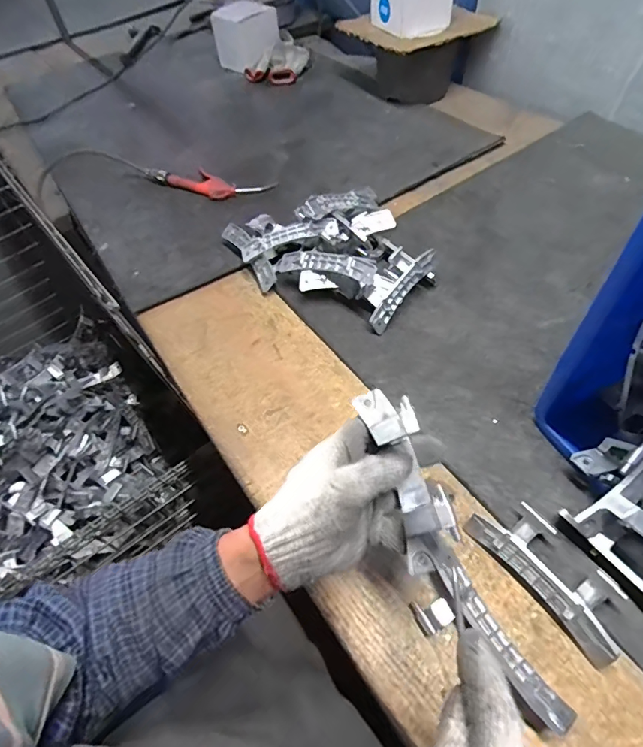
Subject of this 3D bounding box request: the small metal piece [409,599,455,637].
[{"bbox_3d":[0.104,0.224,0.416,0.032,0.008,0.030,-26,56,-12],"label":"small metal piece"}]

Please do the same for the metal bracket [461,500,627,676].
[{"bbox_3d":[0.215,0.184,0.419,0.060,0.031,0.150,-35,58,-17],"label":"metal bracket"}]

